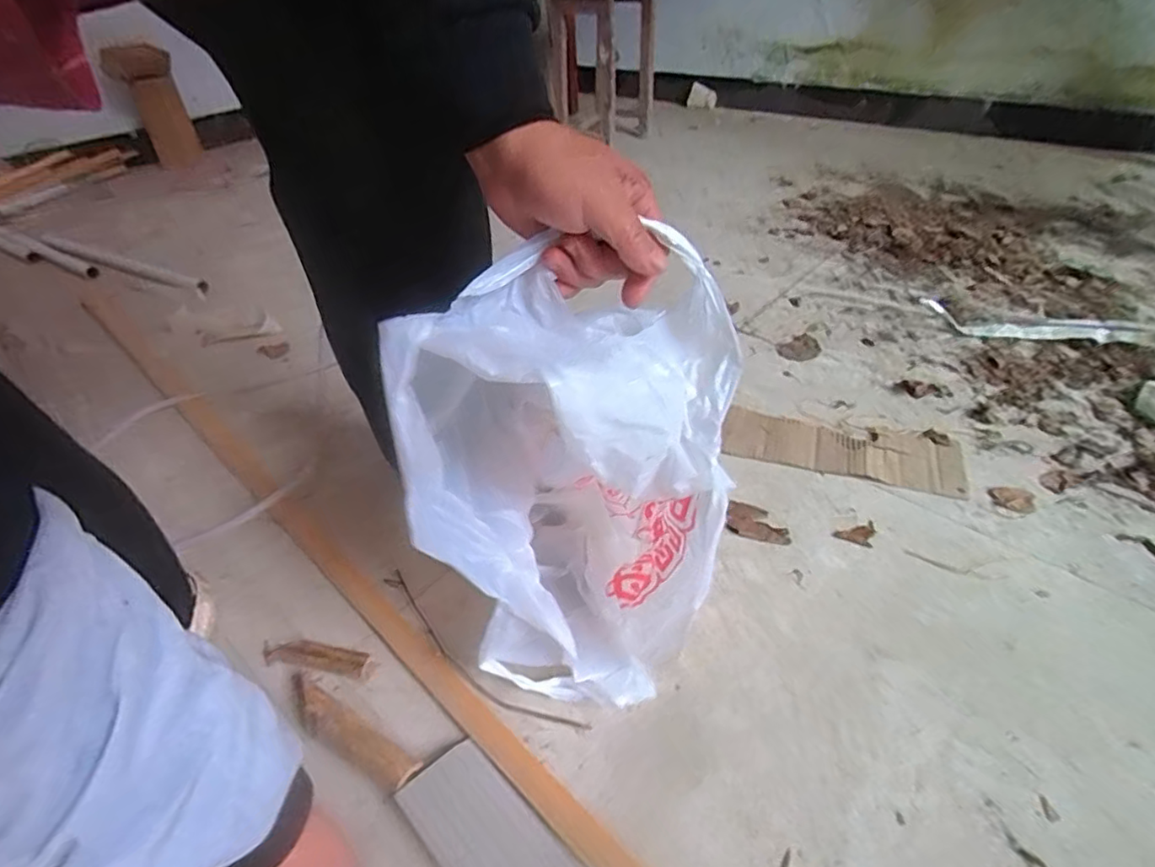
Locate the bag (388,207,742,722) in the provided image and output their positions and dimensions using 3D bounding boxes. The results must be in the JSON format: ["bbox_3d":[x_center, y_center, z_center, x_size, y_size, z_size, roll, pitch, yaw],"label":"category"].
[{"bbox_3d":[-0.003,0.048,0.443,0.207,0.345,0.177,-3,47,-1],"label":"bag"}]

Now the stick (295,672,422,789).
[{"bbox_3d":[-0.193,0.252,0.496,0.144,0.022,0.029,20,45,24],"label":"stick"}]

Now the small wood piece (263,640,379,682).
[{"bbox_3d":[-0.239,0.211,0.551,0.107,0.019,0.024,5,41,8],"label":"small wood piece"}]

